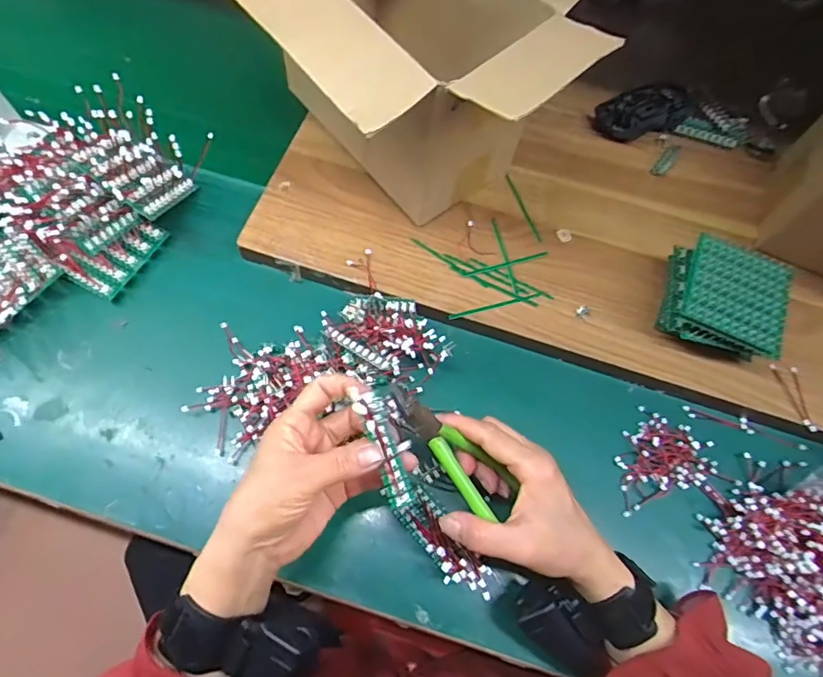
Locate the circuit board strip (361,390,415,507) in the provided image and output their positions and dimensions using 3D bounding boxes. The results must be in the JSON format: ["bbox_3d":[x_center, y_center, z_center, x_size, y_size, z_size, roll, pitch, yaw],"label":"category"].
[{"bbox_3d":[-0.016,0.069,0.330,0.016,0.010,0.072,-18,79,-6],"label":"circuit board strip"}]

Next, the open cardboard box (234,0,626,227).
[{"bbox_3d":[-0.002,-0.254,0.470,0.240,0.185,0.325,-39,75,-16],"label":"open cardboard box"}]

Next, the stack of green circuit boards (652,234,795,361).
[{"bbox_3d":[0.264,-0.031,0.442,0.089,0.049,0.088,24,72,8],"label":"stack of green circuit boards"}]

